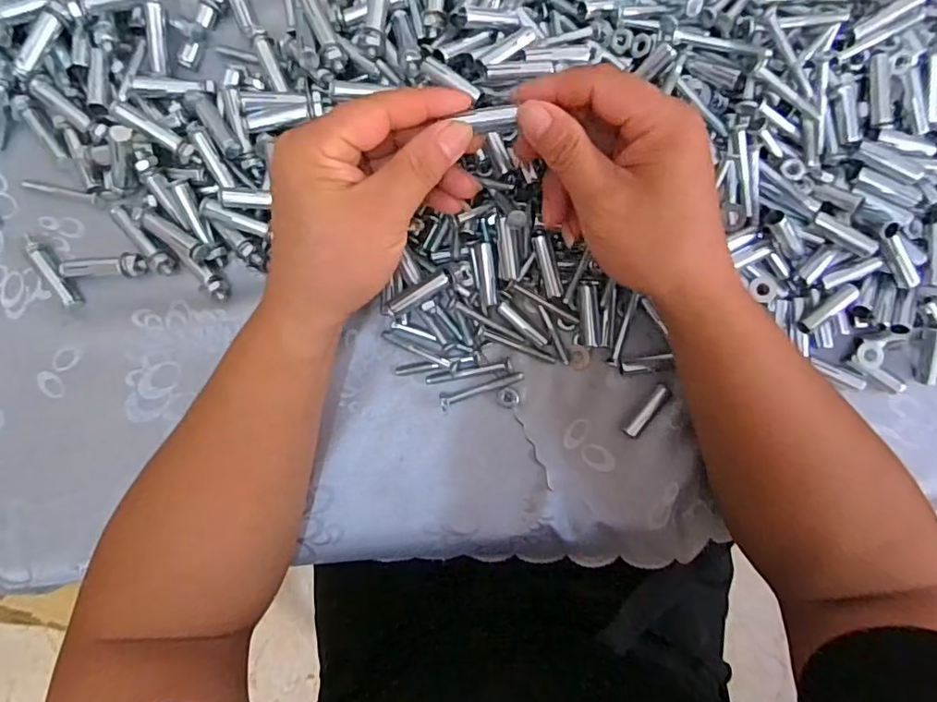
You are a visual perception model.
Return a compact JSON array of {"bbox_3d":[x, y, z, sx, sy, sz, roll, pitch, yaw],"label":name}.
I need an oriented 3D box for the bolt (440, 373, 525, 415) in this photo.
[{"bbox_3d":[0.008,0.024,0.365,0.057,0.005,0.012,-22,88,-1],"label":"bolt"}]

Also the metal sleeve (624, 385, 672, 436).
[{"bbox_3d":[0.115,0.039,0.364,0.009,0.007,0.039,41,89,1],"label":"metal sleeve"}]

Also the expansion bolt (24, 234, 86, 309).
[{"bbox_3d":[-0.267,-0.051,0.363,0.011,0.011,0.054,-32,89,-1],"label":"expansion bolt"}]

